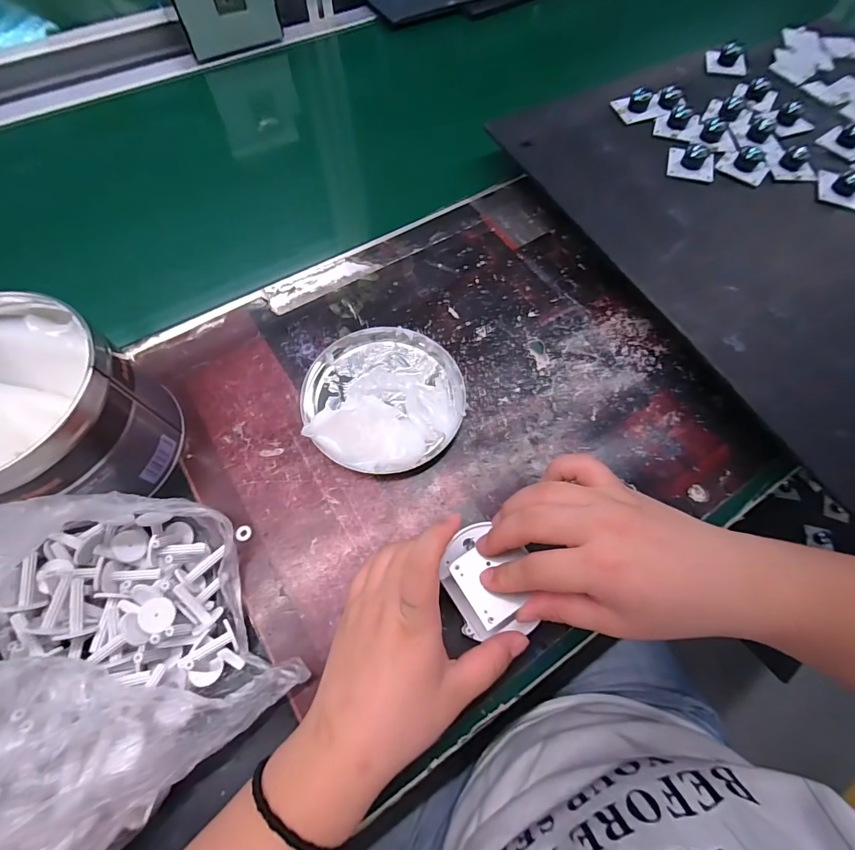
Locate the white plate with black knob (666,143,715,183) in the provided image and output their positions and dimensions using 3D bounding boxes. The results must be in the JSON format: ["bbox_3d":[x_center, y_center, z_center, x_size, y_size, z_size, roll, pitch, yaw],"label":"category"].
[{"bbox_3d":[0.263,-0.262,0.408,0.043,0.019,0.039,16,66,6],"label":"white plate with black knob"}]

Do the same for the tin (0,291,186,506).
[{"bbox_3d":[-0.251,-0.005,0.275,0.123,0.101,0.114,1,65,-1],"label":"tin"}]

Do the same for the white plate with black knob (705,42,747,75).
[{"bbox_3d":[0.352,-0.430,0.484,0.045,0.019,0.029,20,66,7],"label":"white plate with black knob"}]

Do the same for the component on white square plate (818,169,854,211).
[{"bbox_3d":[0.401,-0.229,0.395,0.042,0.020,0.037,20,66,7],"label":"component on white square plate"}]

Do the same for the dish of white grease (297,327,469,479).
[{"bbox_3d":[-0.035,-0.026,0.331,0.128,0.028,0.125,1,65,-1],"label":"dish of white grease"}]

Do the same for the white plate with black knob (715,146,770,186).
[{"bbox_3d":[0.316,-0.260,0.408,0.044,0.019,0.036,34,69,13],"label":"white plate with black knob"}]

